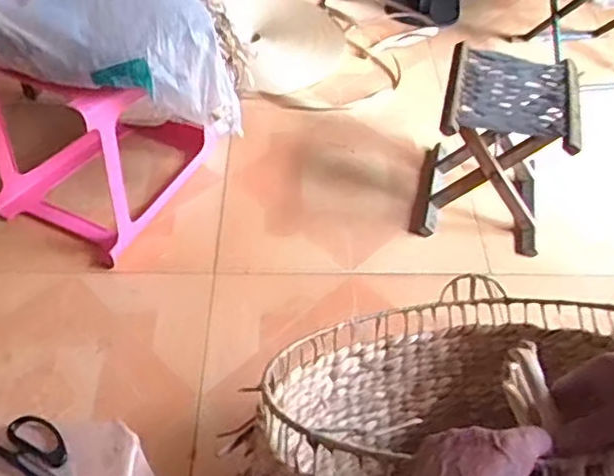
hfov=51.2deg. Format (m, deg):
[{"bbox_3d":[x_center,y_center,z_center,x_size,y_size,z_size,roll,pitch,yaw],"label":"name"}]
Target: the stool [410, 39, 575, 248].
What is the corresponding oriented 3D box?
[{"bbox_3d":[0.425,-0.195,1.476,0.284,0.342,0.306,12,49,9],"label":"stool"}]

